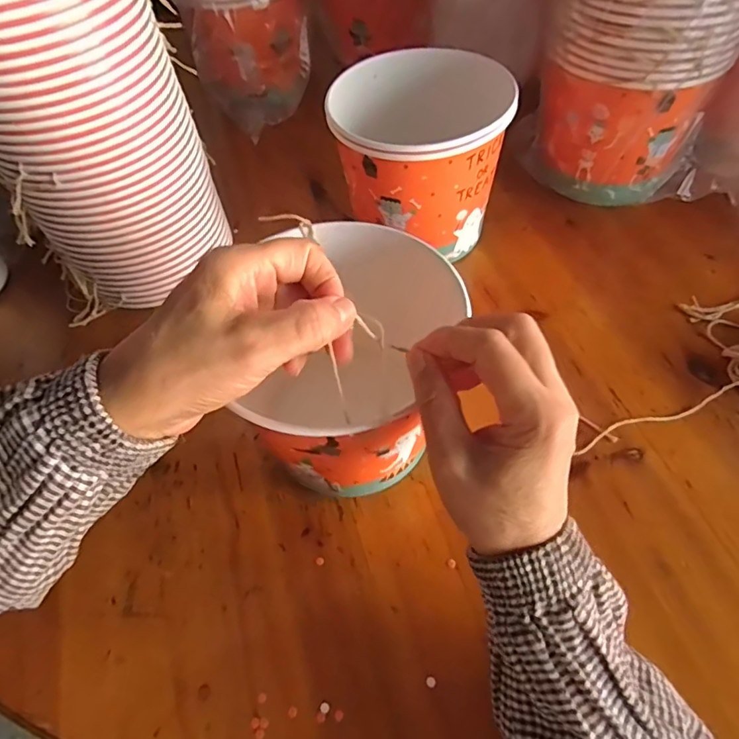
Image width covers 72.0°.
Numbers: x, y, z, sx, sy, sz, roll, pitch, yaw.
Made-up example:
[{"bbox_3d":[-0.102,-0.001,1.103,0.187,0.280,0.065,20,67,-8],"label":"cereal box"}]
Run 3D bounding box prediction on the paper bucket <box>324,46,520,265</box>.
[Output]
[{"bbox_3d":[0.043,-0.200,0.488,0.149,0.155,0.156,-8,55,0],"label":"paper bucket"}]

